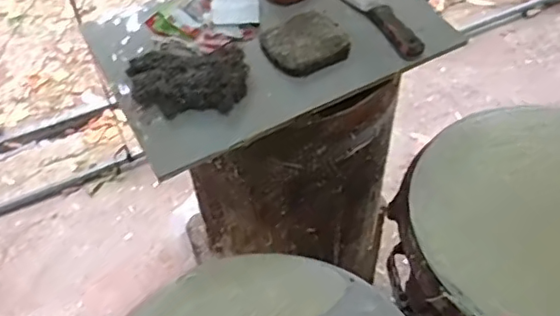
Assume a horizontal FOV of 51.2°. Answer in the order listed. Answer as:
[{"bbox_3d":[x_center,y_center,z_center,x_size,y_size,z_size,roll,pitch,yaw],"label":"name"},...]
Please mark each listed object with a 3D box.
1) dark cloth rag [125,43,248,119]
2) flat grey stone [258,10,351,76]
[{"bbox_3d":[-0.126,-0.116,0.802,0.162,0.033,0.130,10,52,11],"label":"dark cloth rag"},{"bbox_3d":[0.036,-0.166,0.838,0.117,0.028,0.098,-24,54,-16],"label":"flat grey stone"}]

